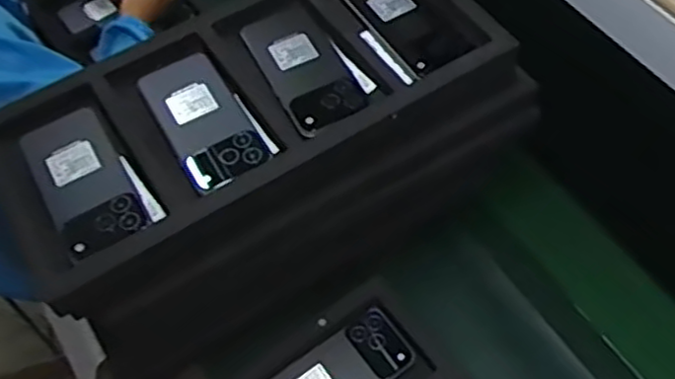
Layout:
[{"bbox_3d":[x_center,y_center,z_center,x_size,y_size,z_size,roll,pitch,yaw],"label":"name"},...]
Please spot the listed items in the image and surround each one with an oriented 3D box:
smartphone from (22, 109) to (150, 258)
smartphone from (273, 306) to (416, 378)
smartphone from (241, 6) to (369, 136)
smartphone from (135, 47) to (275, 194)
[{"bbox_3d":[-0.219,-0.007,0.621,0.070,0.012,0.145,-28,60,-15],"label":"smartphone"},{"bbox_3d":[-0.001,0.187,0.709,0.154,0.017,0.070,-32,61,-18],"label":"smartphone"},{"bbox_3d":[-0.031,-0.116,0.690,0.074,0.014,0.157,-24,59,-14],"label":"smartphone"},{"bbox_3d":[-0.122,-0.063,0.657,0.074,0.013,0.154,-25,59,-14],"label":"smartphone"}]

